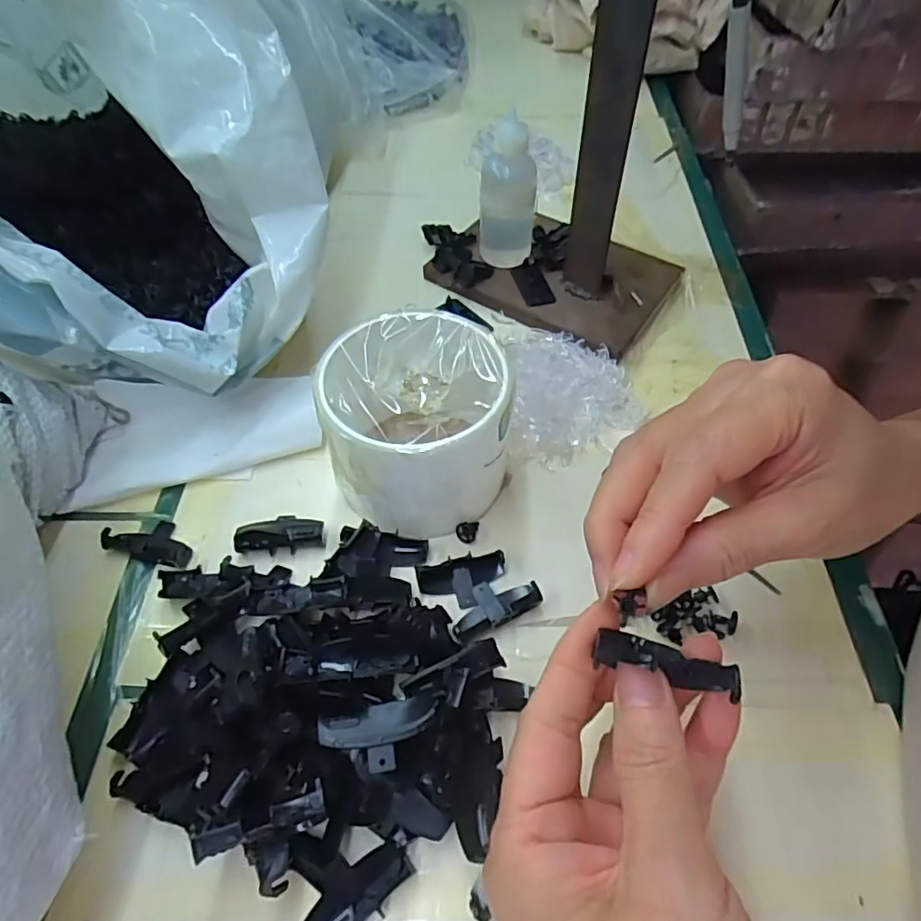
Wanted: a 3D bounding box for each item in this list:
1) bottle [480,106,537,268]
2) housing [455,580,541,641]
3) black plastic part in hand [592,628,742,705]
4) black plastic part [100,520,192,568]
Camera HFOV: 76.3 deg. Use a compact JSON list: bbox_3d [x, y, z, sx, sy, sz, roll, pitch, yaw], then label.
[{"bbox_3d":[0.031,-0.169,0.371,0.034,0.094,0.034,6,54,4],"label":"bottle"},{"bbox_3d":[0.014,0.064,0.264,0.041,0.011,0.022,-22,57,-16],"label":"housing"},{"bbox_3d":[0.062,0.059,0.173,0.039,0.008,0.012,17,56,4],"label":"black plastic part in hand"},{"bbox_3d":[-0.148,0.038,0.284,0.043,0.011,0.023,13,55,9],"label":"black plastic part"}]

